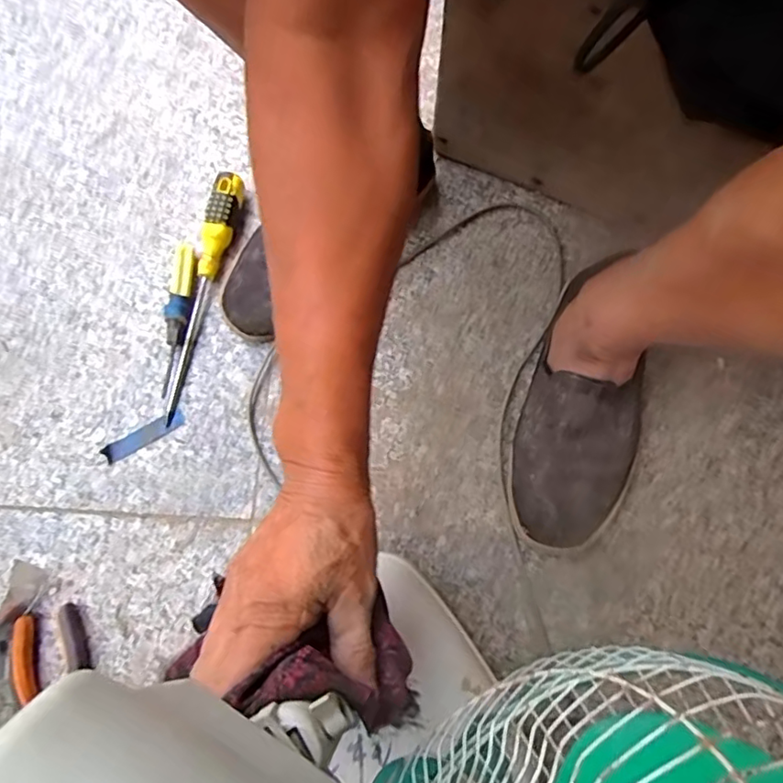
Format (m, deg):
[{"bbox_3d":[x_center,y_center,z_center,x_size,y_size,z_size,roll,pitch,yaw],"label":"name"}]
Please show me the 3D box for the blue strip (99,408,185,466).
[{"bbox_3d":[-0.222,0.039,0.500,0.073,0.006,0.017,-32,75,-9],"label":"blue strip"}]

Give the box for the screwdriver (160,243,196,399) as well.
[{"bbox_3d":[-0.202,-0.074,0.526,0.027,0.019,0.155,0,73,1],"label":"screwdriver"}]

